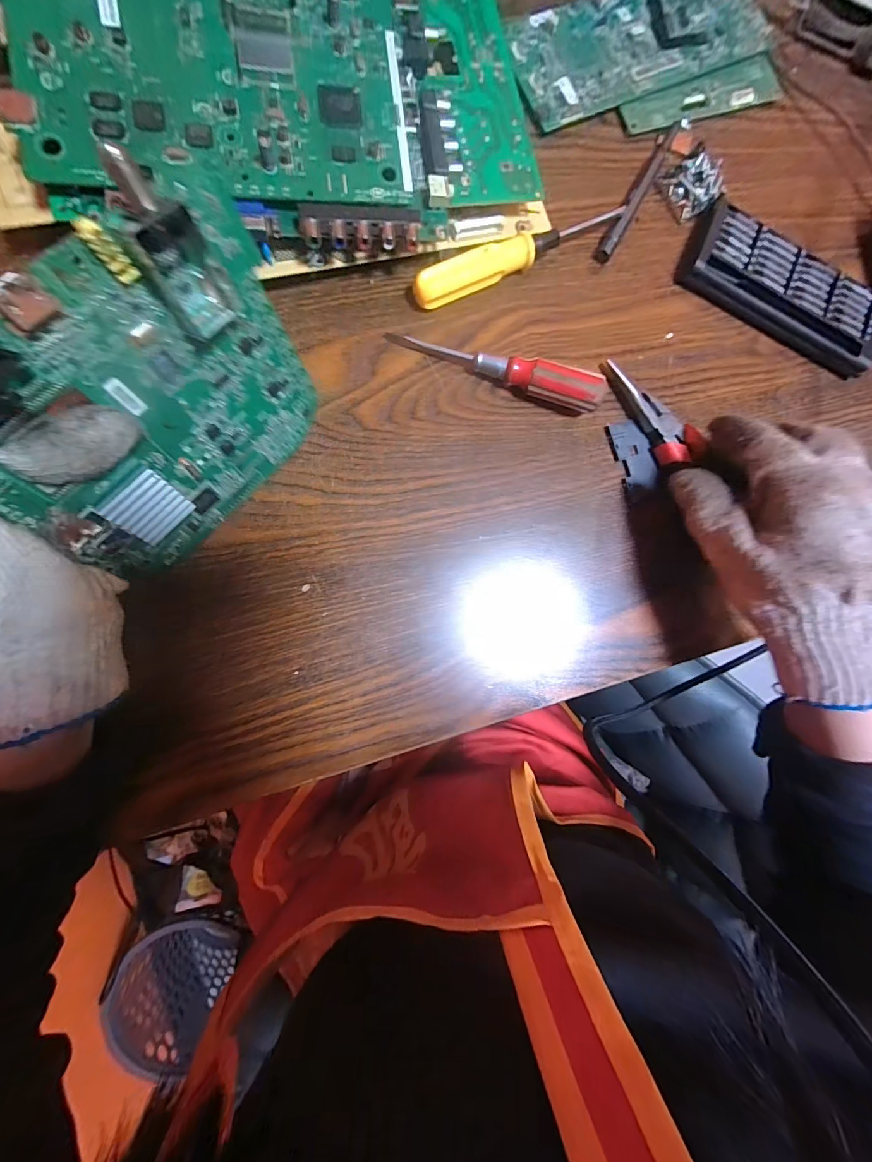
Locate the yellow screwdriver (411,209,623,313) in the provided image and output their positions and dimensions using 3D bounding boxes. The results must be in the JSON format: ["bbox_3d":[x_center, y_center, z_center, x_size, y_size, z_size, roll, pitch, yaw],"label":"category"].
[{"bbox_3d":[0.054,-0.211,0.260,0.149,0.020,0.017,-27,93,-8],"label":"yellow screwdriver"}]

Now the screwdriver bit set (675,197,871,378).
[{"bbox_3d":[0.255,-0.211,0.291,0.156,0.019,0.061,23,86,-8],"label":"screwdriver bit set"}]

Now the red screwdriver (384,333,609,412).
[{"bbox_3d":[0.039,-0.135,0.253,0.135,0.026,0.019,16,87,-8],"label":"red screwdriver"}]

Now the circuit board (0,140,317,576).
[{"bbox_3d":[-0.115,-0.076,0.178,0.012,0.126,0.145,31,79,22],"label":"circuit board"}]

